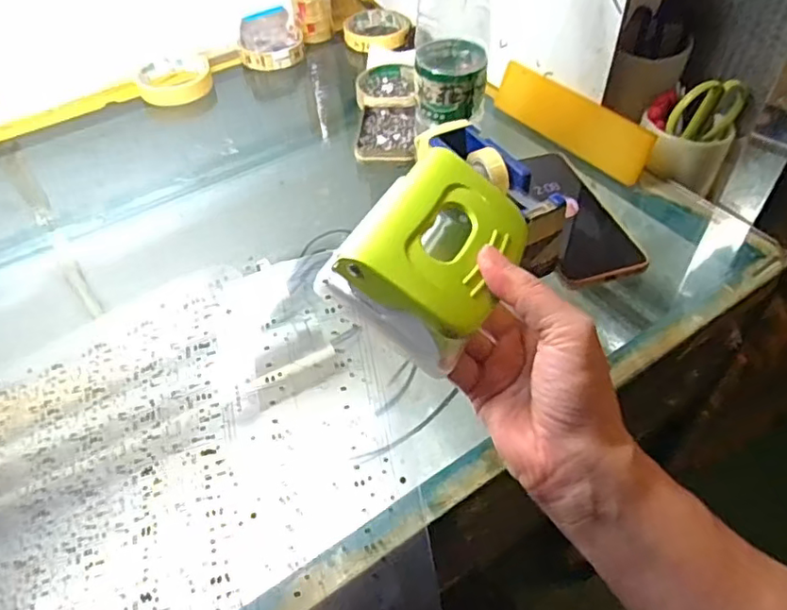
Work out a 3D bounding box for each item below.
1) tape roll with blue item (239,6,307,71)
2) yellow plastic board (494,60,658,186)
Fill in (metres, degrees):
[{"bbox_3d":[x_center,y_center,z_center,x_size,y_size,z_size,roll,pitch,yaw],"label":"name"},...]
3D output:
[{"bbox_3d":[-0.153,-0.332,0.742,0.080,0.051,0.070,-11,48,-7],"label":"tape roll with blue item"},{"bbox_3d":[0.174,-0.186,0.594,0.006,0.049,0.185,-5,41,-44],"label":"yellow plastic board"}]

